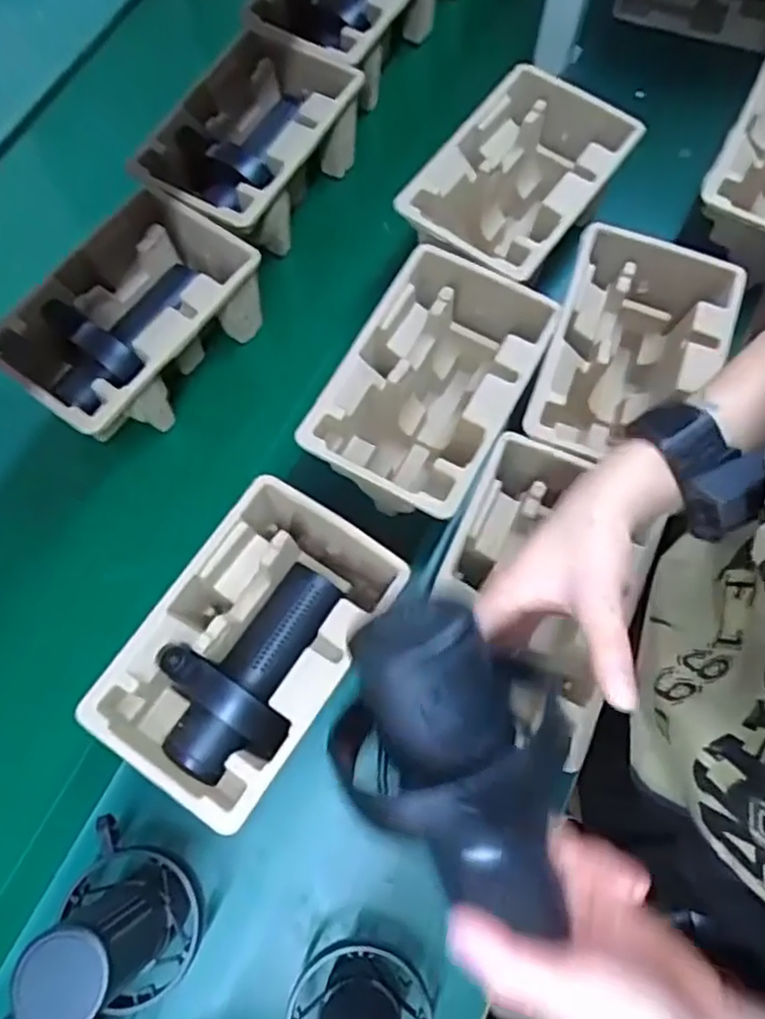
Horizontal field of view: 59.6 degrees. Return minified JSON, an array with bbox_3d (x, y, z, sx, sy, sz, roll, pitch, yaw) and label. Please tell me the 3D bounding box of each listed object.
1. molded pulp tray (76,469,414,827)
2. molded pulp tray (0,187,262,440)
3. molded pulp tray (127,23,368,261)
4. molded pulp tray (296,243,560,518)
[{"bbox_3d":[-0.097,0.108,0.528,0.147,0.097,0.226,33,74,9],"label":"molded pulp tray"},{"bbox_3d":[-0.230,-0.170,0.629,0.146,0.096,0.221,34,74,9],"label":"molded pulp tray"},{"bbox_3d":[-0.128,-0.360,0.684,0.135,0.097,0.222,28,74,7],"label":"molded pulp tray"},{"bbox_3d":[0.040,-0.103,0.600,0.143,0.099,0.225,27,74,7],"label":"molded pulp tray"}]

